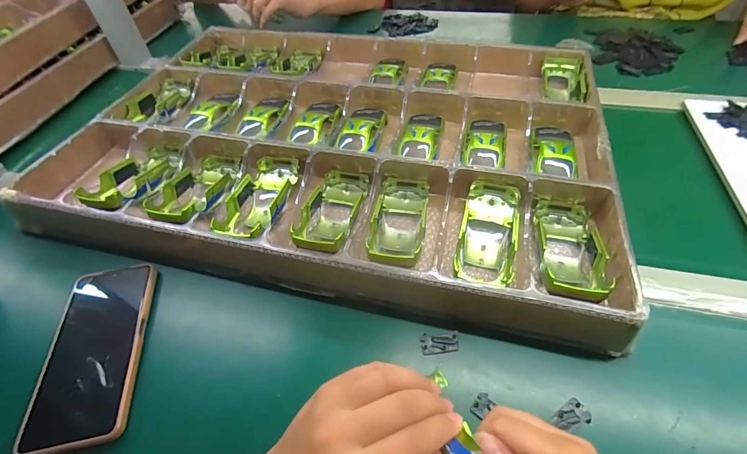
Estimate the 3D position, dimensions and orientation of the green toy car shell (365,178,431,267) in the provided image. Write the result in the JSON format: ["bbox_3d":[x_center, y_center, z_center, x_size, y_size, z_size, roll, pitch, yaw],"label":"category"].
[{"bbox_3d":[0.027,-0.004,0.388,0.055,0.039,0.135,7,40,9],"label":"green toy car shell"}]

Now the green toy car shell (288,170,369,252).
[{"bbox_3d":[-0.043,-0.016,0.406,0.054,0.037,0.133,8,37,9],"label":"green toy car shell"}]

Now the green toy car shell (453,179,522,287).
[{"bbox_3d":[0.116,0.004,0.373,0.053,0.030,0.118,11,52,13],"label":"green toy car shell"}]

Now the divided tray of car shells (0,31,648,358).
[{"bbox_3d":[-0.052,-0.136,0.487,0.646,0.051,0.462,9,51,11],"label":"divided tray of car shells"}]

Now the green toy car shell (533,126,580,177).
[{"bbox_3d":[0.220,-0.099,0.447,0.048,0.024,0.097,10,52,13],"label":"green toy car shell"}]

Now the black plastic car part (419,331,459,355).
[{"bbox_3d":[0.059,0.103,0.326,0.034,0.004,0.018,-5,50,0],"label":"black plastic car part"}]

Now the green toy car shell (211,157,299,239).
[{"bbox_3d":[-0.127,-0.032,0.418,0.058,0.043,0.132,4,51,8],"label":"green toy car shell"}]

